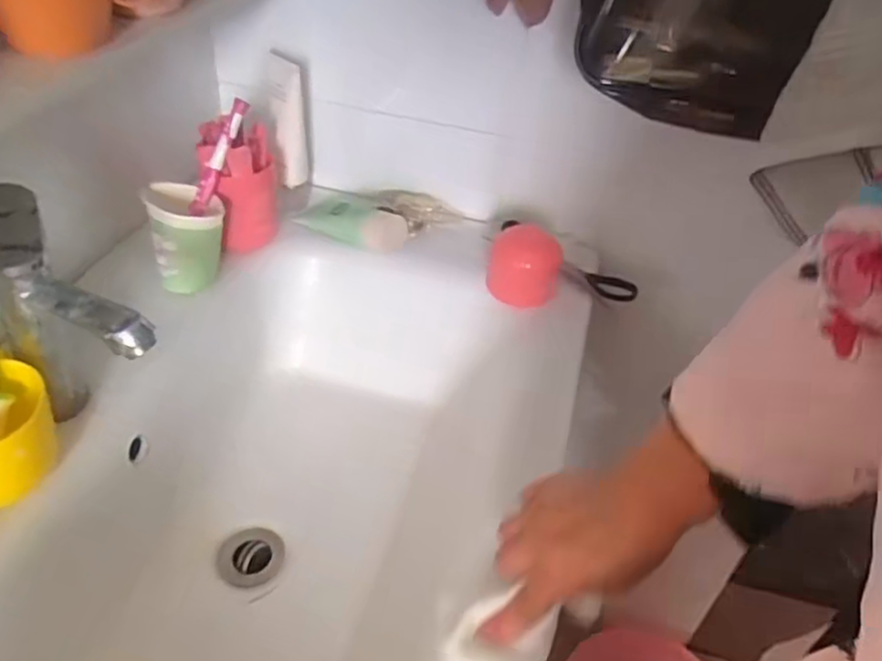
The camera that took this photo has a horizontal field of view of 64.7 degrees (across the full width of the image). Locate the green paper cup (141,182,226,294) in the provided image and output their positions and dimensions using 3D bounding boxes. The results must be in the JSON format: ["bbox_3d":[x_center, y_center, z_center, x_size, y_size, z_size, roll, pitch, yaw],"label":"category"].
[{"bbox_3d":[-0.248,-0.094,0.684,0.069,0.084,0.072,-11,42,-19],"label":"green paper cup"}]

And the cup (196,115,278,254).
[{"bbox_3d":[-0.205,-0.151,0.716,0.072,0.118,0.074,-6,41,-14],"label":"cup"}]

